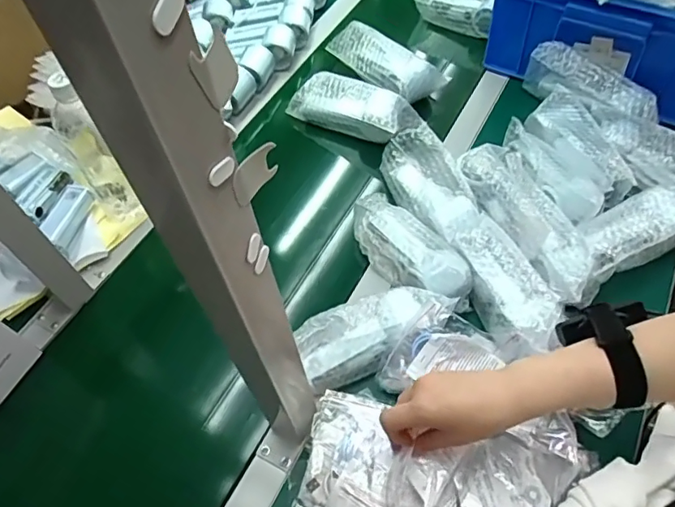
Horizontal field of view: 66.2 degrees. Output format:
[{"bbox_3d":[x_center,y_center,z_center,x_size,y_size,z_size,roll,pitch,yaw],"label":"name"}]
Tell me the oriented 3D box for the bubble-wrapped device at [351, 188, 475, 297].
[{"bbox_3d":[0.087,-0.003,0.639,0.072,0.060,0.192,-32,46,-16],"label":"bubble-wrapped device"}]

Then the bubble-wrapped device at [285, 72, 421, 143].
[{"bbox_3d":[0.021,-0.230,0.810,0.197,0.055,0.071,27,62,22],"label":"bubble-wrapped device"}]

